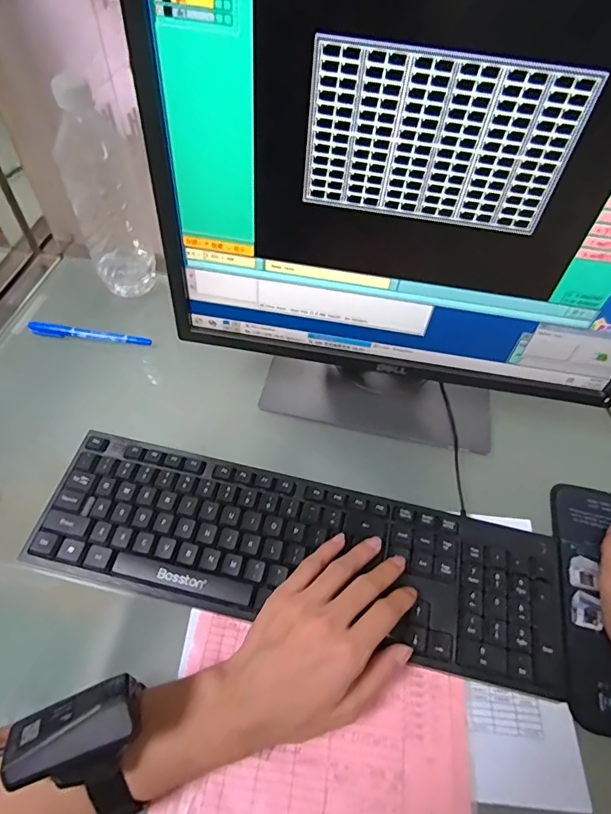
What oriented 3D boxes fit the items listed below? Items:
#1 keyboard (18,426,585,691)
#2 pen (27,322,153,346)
[{"bbox_3d":[-0.005,0.120,0.390,0.425,0.017,0.122,12,55,4],"label":"keyboard"},{"bbox_3d":[-0.250,-0.083,0.535,0.135,0.015,0.014,5,54,0],"label":"pen"}]

